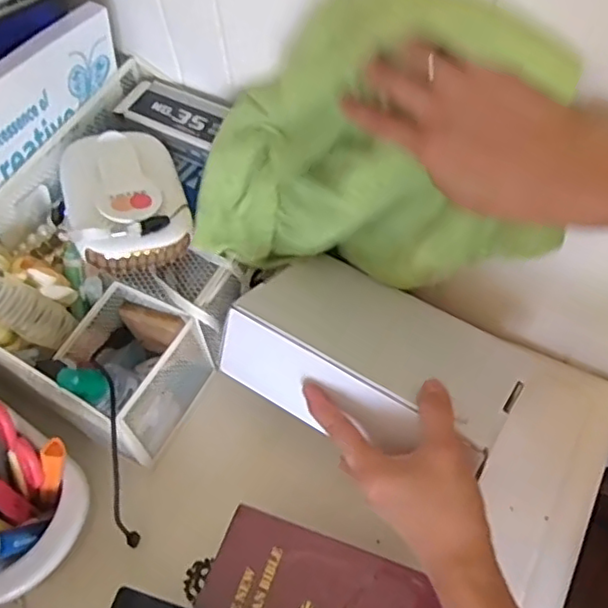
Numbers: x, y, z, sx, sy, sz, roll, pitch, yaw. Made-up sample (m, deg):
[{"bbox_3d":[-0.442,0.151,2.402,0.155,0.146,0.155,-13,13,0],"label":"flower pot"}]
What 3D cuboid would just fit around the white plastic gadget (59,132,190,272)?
[{"bbox_3d":[-0.128,-0.076,0.455,0.079,0.030,0.109,-19,59,-8],"label":"white plastic gadget"}]

